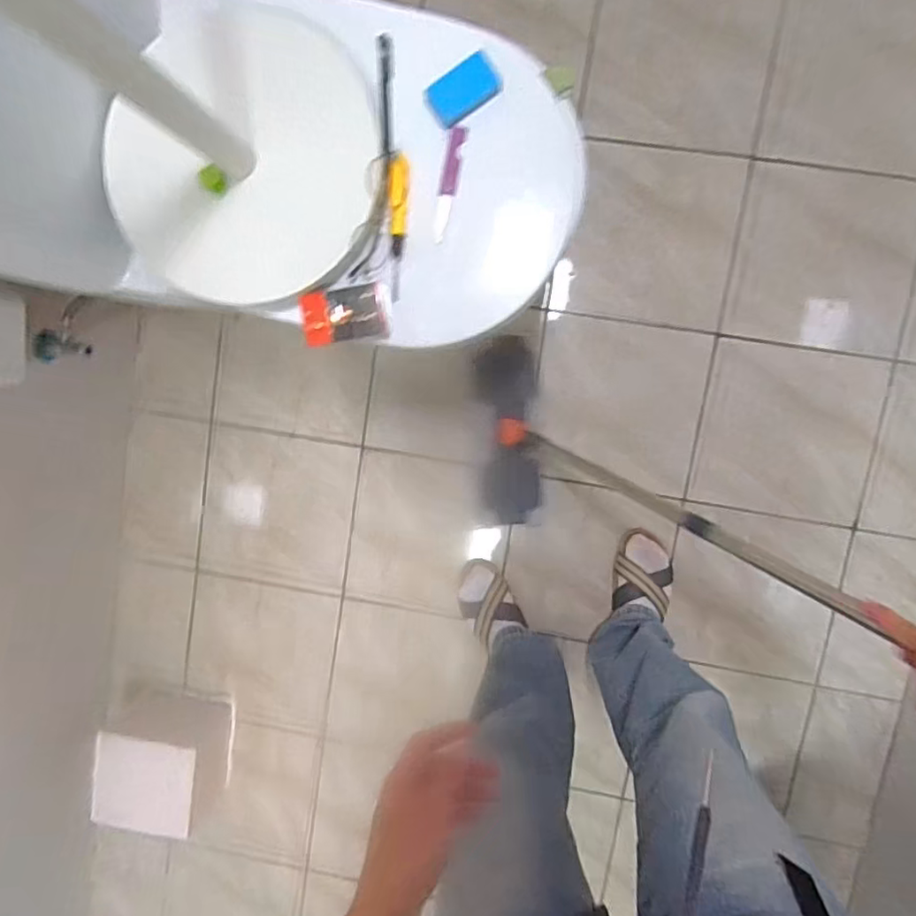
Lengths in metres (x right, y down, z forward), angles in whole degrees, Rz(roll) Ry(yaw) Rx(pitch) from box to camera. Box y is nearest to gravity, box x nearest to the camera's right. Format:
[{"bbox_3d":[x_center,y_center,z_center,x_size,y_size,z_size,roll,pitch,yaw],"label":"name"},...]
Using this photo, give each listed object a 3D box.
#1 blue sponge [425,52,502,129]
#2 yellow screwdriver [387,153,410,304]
[{"bbox_3d":[0.006,-0.381,0.623,0.078,0.020,0.041,-33,94,9],"label":"blue sponge"},{"bbox_3d":[-0.065,-0.246,0.641,0.019,0.019,0.147,4,98,5],"label":"yellow screwdriver"}]

